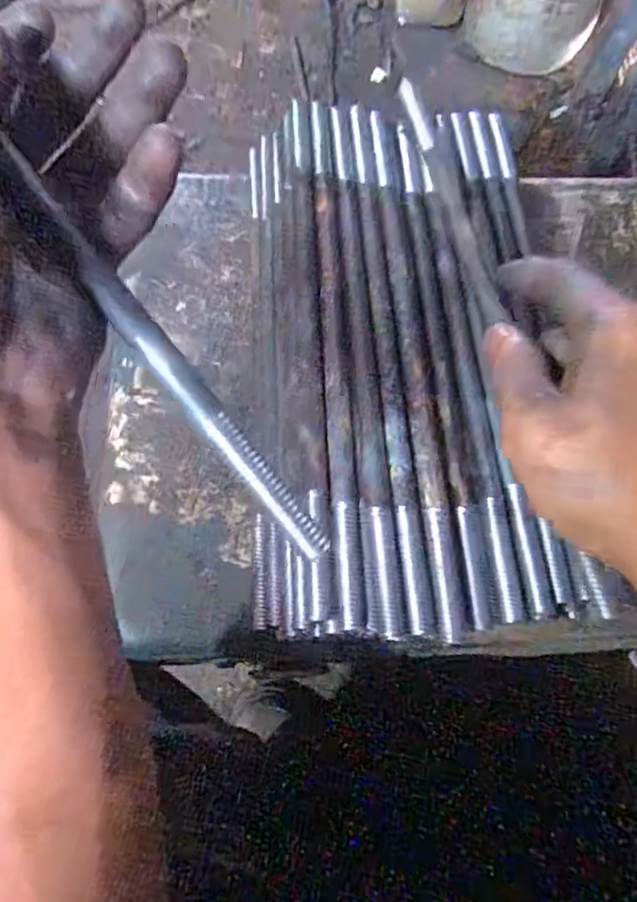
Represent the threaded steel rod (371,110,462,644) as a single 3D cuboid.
[{"bbox_3d":[0.048,-0.059,0.310,0.017,0.021,0.301,-3,72,-3],"label":"threaded steel rod"}]

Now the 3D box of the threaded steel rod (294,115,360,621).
[{"bbox_3d":[0.002,-0.064,0.302,0.013,0.011,0.298,-3,72,-3],"label":"threaded steel rod"}]

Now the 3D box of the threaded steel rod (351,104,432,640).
[{"bbox_3d":[0.034,-0.063,0.303,0.013,0.010,0.303,-2,72,-3],"label":"threaded steel rod"}]

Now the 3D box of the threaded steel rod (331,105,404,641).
[{"bbox_3d":[0.023,-0.062,0.301,0.014,0.008,0.298,-2,72,-3],"label":"threaded steel rod"}]

